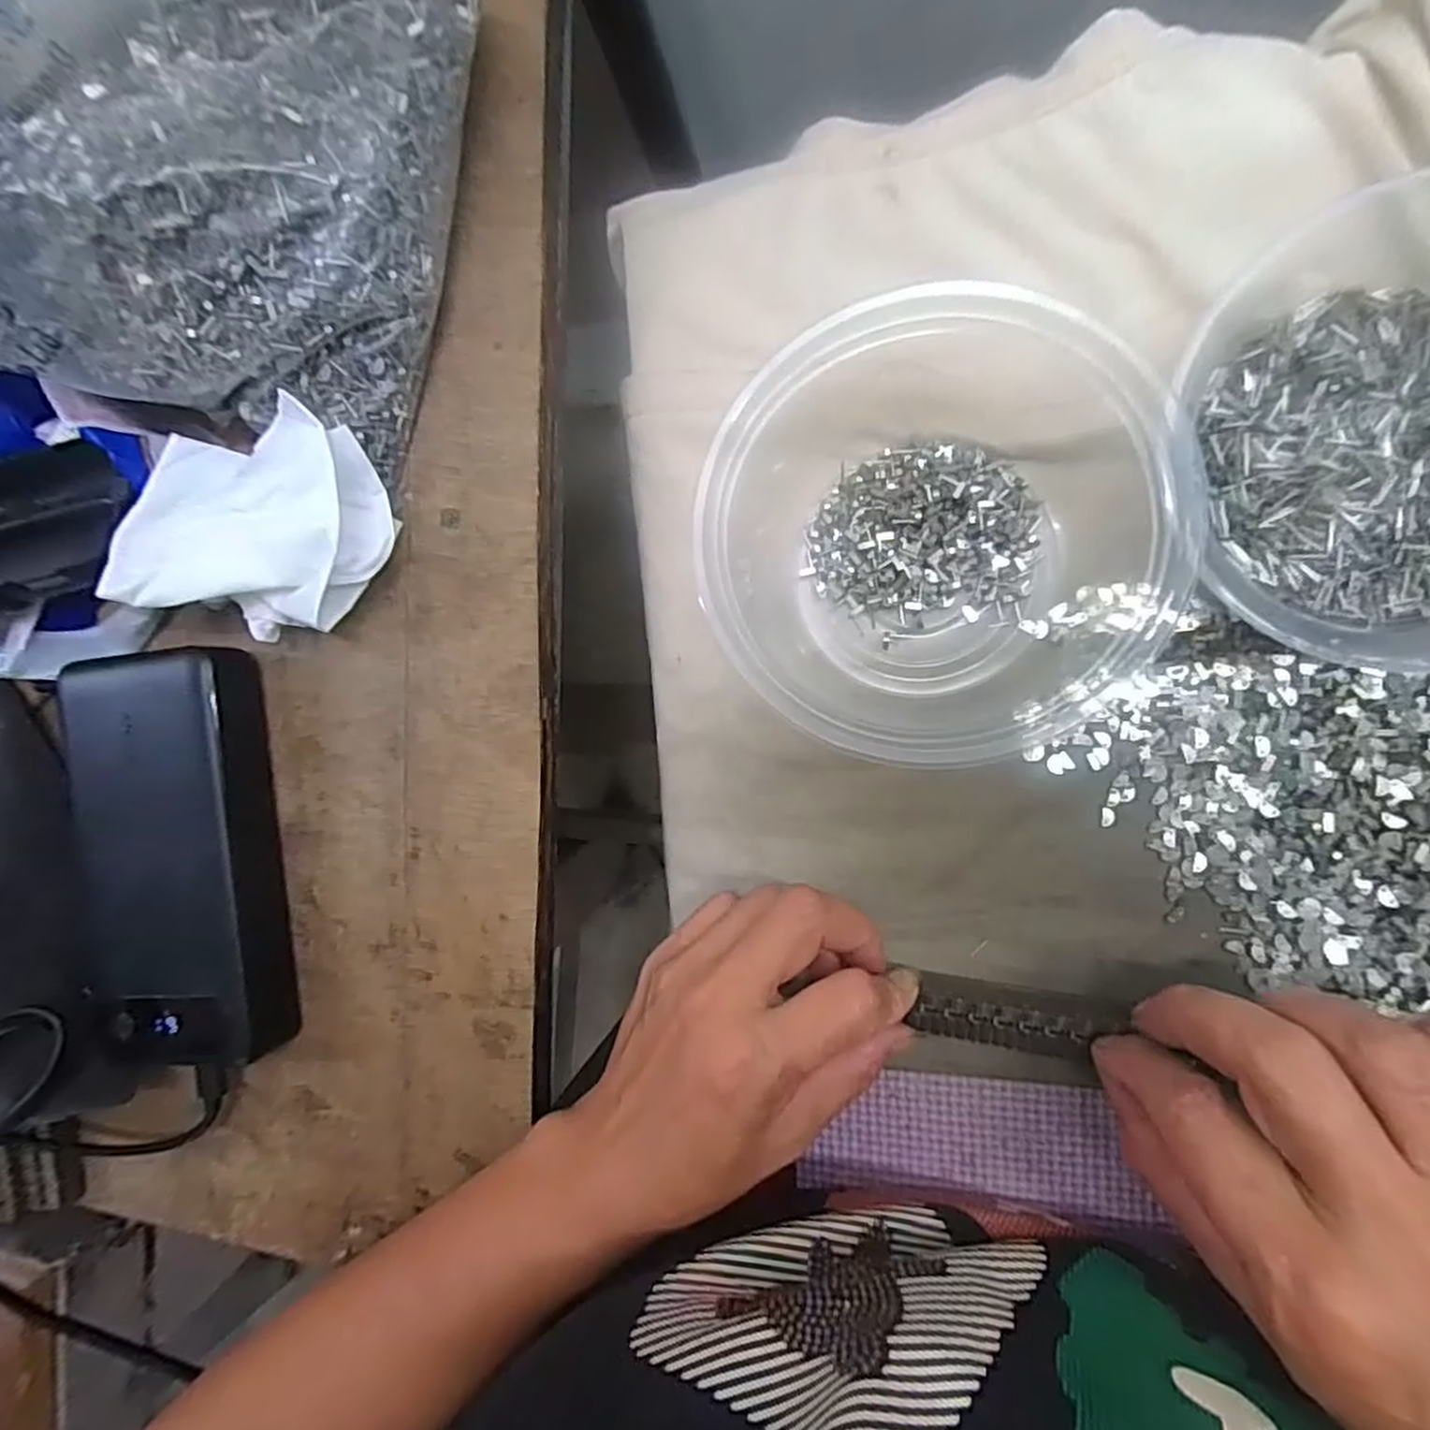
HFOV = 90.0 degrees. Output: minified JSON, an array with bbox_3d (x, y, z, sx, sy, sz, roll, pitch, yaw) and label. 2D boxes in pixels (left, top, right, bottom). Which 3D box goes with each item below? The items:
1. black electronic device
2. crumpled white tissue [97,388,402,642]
[{"bbox_3d":[-0.206,0.055,0.275,0.071,0.025,0.156,-5,91,13],"label":"black electronic device"},{"bbox_3d":[-0.156,-0.064,0.252,0.083,0.045,0.071,-6,91,13],"label":"crumpled white tissue"}]

